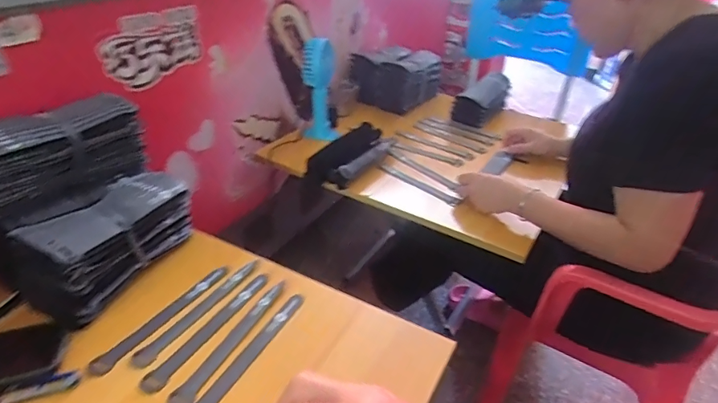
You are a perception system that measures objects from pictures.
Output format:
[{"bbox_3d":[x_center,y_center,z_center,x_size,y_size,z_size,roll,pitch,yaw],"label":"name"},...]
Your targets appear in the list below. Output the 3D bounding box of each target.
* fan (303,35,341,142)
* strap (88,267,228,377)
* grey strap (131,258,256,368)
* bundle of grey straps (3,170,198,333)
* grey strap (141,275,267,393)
[{"bbox_3d":[-0.086,-0.242,1.014,0.077,0.230,0.079,-3,34,-8],"label":"fan"},{"bbox_3d":[-0.237,0.139,0.556,0.025,0.008,0.190,20,38,26],"label":"strap"},{"bbox_3d":[-0.194,0.130,0.566,0.025,0.010,0.193,20,37,25],"label":"grey strap"},{"bbox_3d":[-0.324,0.044,0.604,0.099,0.100,0.221,13,35,15],"label":"bundle of grey straps"},{"bbox_3d":[-0.173,0.145,0.543,0.024,0.007,0.198,18,36,22],"label":"grey strap"}]

